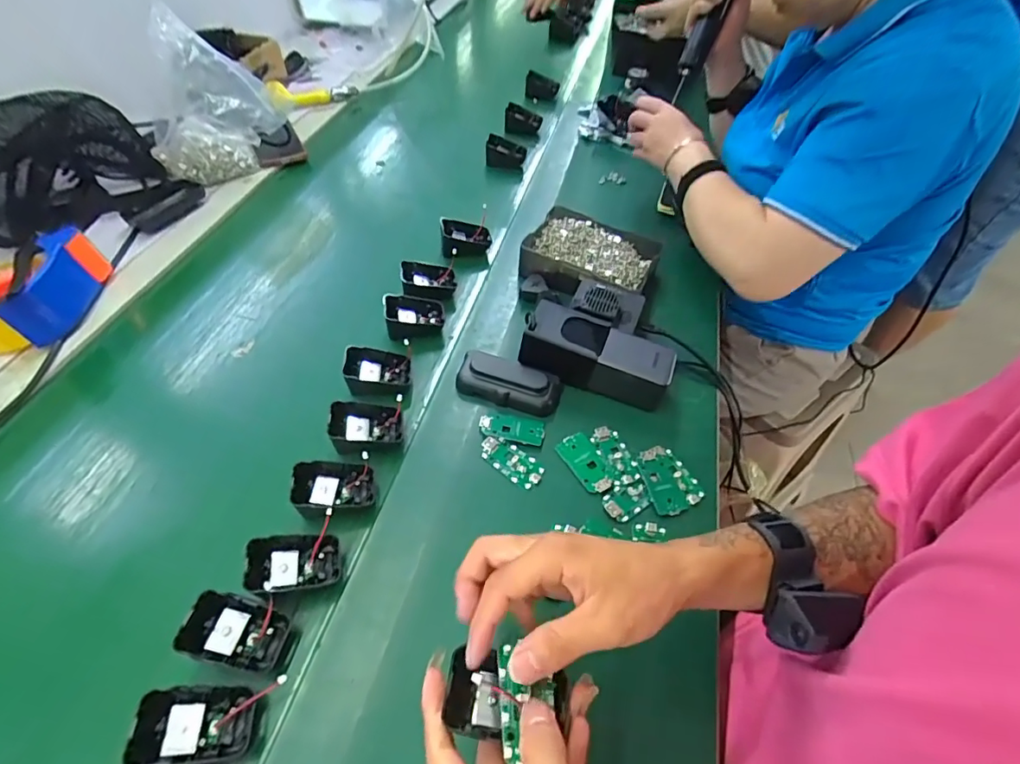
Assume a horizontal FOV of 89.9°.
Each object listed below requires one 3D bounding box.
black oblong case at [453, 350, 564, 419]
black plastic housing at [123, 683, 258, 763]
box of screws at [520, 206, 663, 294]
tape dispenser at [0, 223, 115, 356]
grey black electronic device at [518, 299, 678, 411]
[{"bbox_3d":[0.000,-0.002,0.536,0.107,0.026,0.053,13,51,11],"label":"black oblong case"},{"bbox_3d":[-0.208,0.226,0.339,0.067,0.020,0.044,9,44,-15],"label":"black plastic housing"},{"bbox_3d":[0.105,-0.165,0.657,0.157,0.038,0.118,21,53,16],"label":"box of screws"},{"bbox_3d":[-0.554,-0.106,0.578,0.123,0.065,0.150,7,50,6],"label":"tape dispenser"},{"bbox_3d":[0.093,-0.029,0.543,0.157,0.060,0.064,18,52,14],"label":"grey black electronic device"}]

